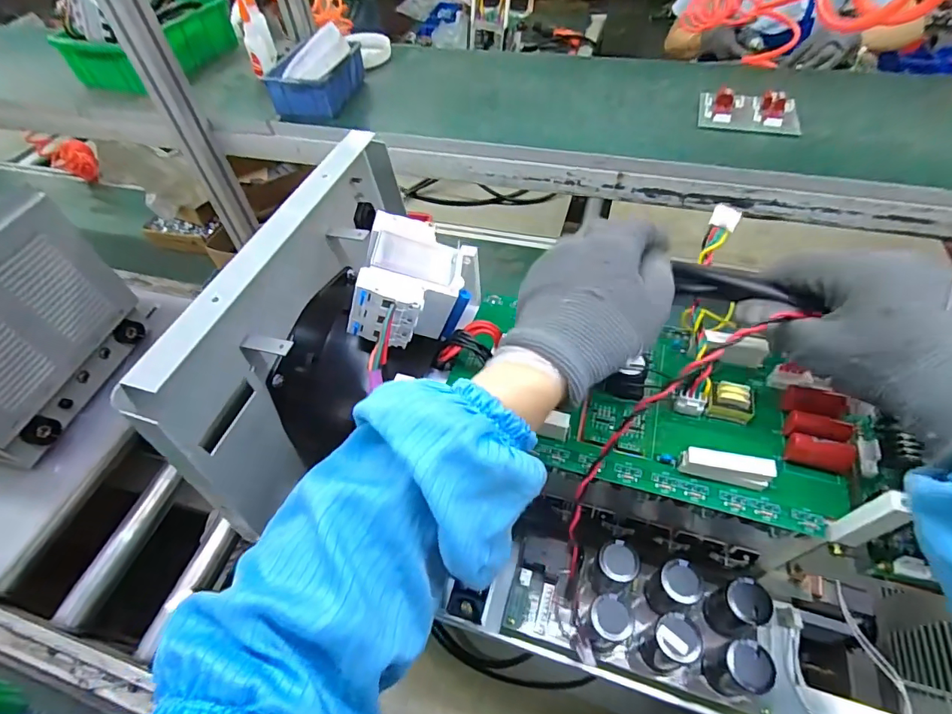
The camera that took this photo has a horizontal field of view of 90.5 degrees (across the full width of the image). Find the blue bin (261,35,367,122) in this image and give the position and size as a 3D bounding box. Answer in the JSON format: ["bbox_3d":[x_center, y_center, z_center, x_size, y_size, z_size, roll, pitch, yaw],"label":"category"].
[{"bbox_3d":[-0.230,-0.406,0.693,0.098,0.063,0.135,11,54,12],"label":"blue bin"}]

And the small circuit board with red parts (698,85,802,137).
[{"bbox_3d":[0.350,-0.314,0.603,0.117,0.020,0.088,14,55,14],"label":"small circuit board with red parts"}]

